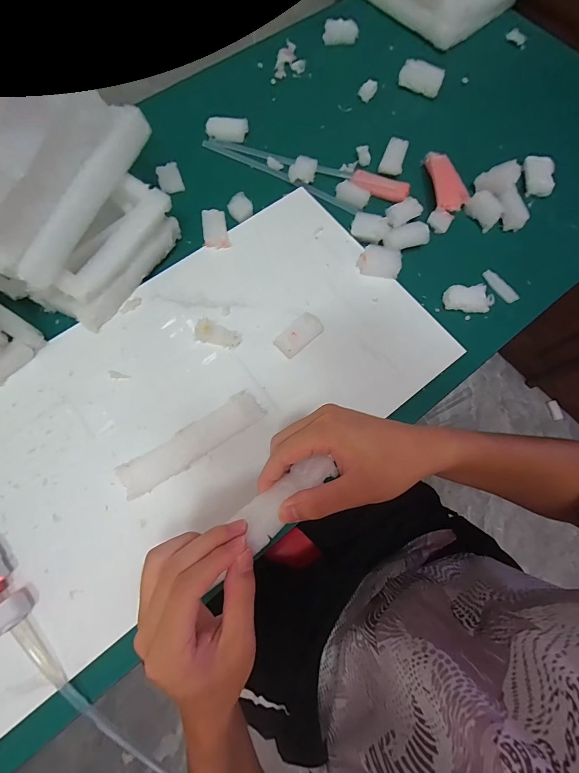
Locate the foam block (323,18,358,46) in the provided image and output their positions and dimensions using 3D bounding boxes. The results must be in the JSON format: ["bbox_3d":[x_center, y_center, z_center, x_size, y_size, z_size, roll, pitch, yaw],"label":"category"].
[{"bbox_3d":[0.081,-0.553,0.556,0.053,0.024,0.021,4,73,0],"label":"foam block"}]

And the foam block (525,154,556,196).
[{"bbox_3d":[0.336,-0.283,0.479,0.029,0.020,0.058,2,73,-1],"label":"foam block"}]

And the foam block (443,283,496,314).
[{"bbox_3d":[0.214,-0.104,0.427,0.054,0.013,0.033,-3,73,-2],"label":"foam block"}]

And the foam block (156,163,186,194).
[{"bbox_3d":[-0.160,-0.278,0.477,0.029,0.007,0.043,-19,74,-7],"label":"foam block"}]

